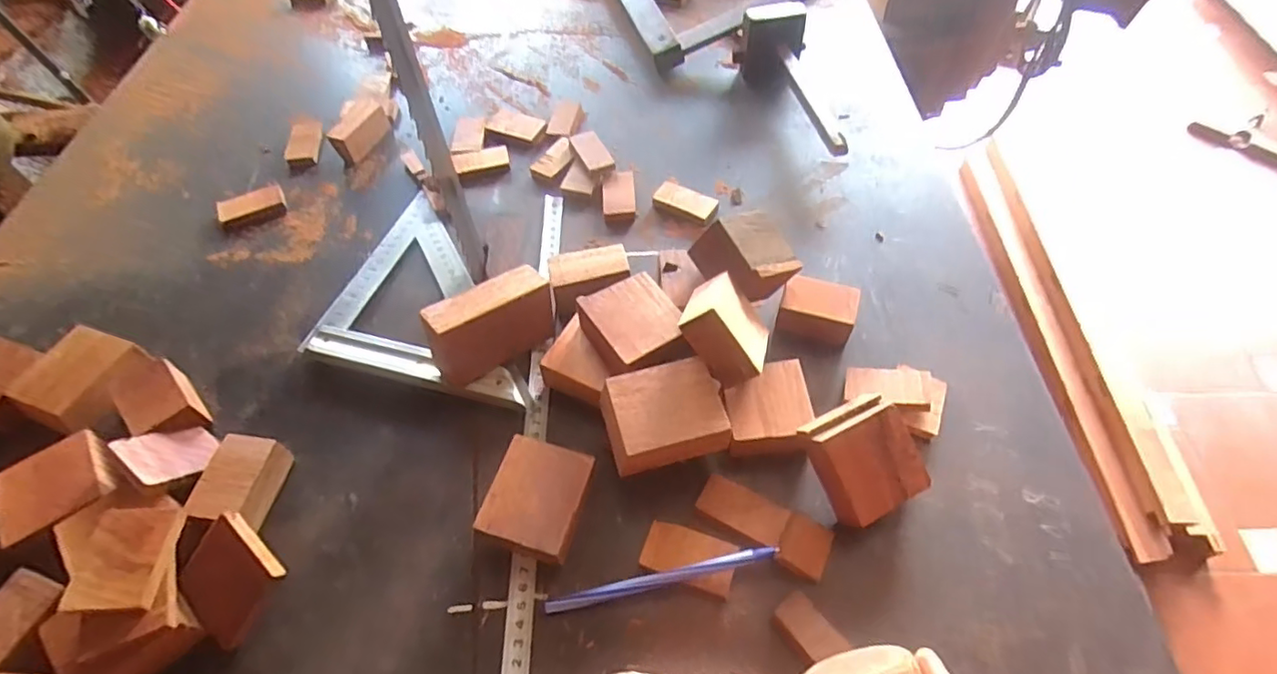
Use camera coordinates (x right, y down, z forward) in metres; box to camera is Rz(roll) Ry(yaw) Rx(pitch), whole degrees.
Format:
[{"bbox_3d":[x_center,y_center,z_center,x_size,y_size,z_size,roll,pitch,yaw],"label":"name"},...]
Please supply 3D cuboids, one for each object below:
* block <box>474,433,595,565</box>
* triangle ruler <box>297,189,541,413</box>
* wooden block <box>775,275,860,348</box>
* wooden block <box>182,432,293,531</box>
[{"bbox_3d":[-0.060,0.102,0.381,0.056,0.030,0.065,14,56,11],"label":"block"},{"bbox_3d":[-0.187,-0.017,0.477,0.126,0.017,0.242,-24,57,-15],"label":"triangle ruler"},{"bbox_3d":[0.134,-0.019,0.461,0.053,0.030,0.039,15,56,12],"label":"wooden block"},{"bbox_3d":[-0.254,0.093,0.395,0.038,0.031,0.055,5,55,6],"label":"wooden block"}]

